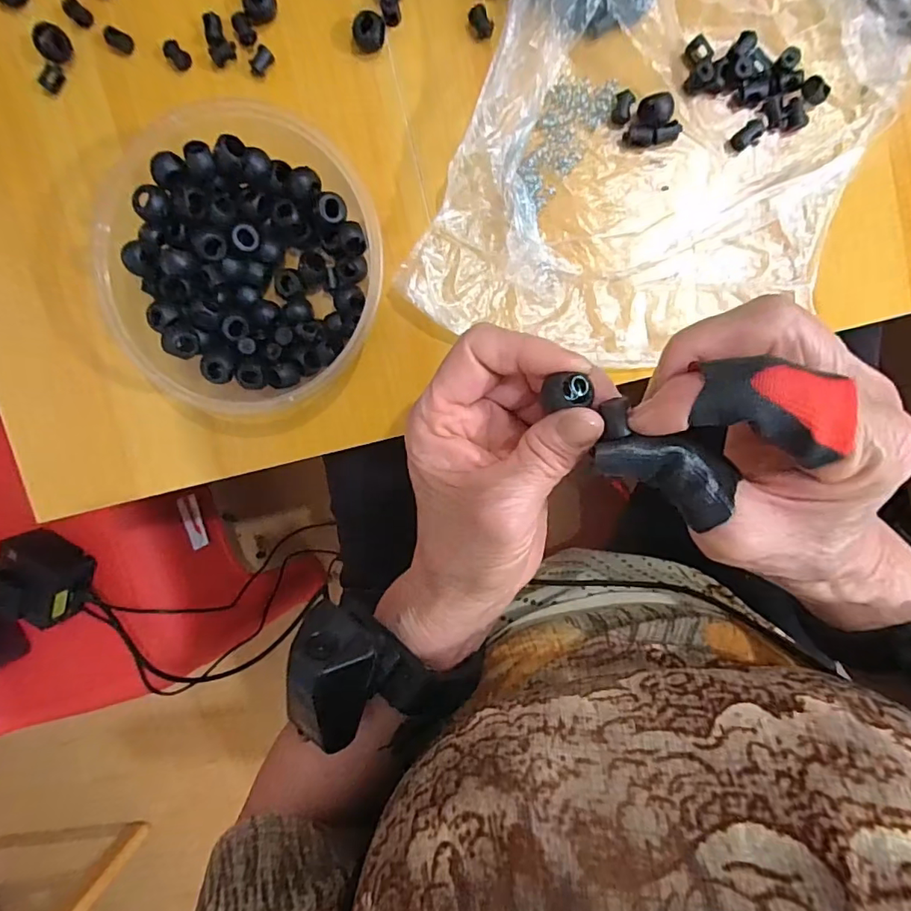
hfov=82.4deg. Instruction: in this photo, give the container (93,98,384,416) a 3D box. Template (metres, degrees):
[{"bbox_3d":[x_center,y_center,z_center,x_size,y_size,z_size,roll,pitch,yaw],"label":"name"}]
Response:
[{"bbox_3d":[-0.106,-0.100,0.281,0.136,0.057,0.142,1,99,5],"label":"container"}]

